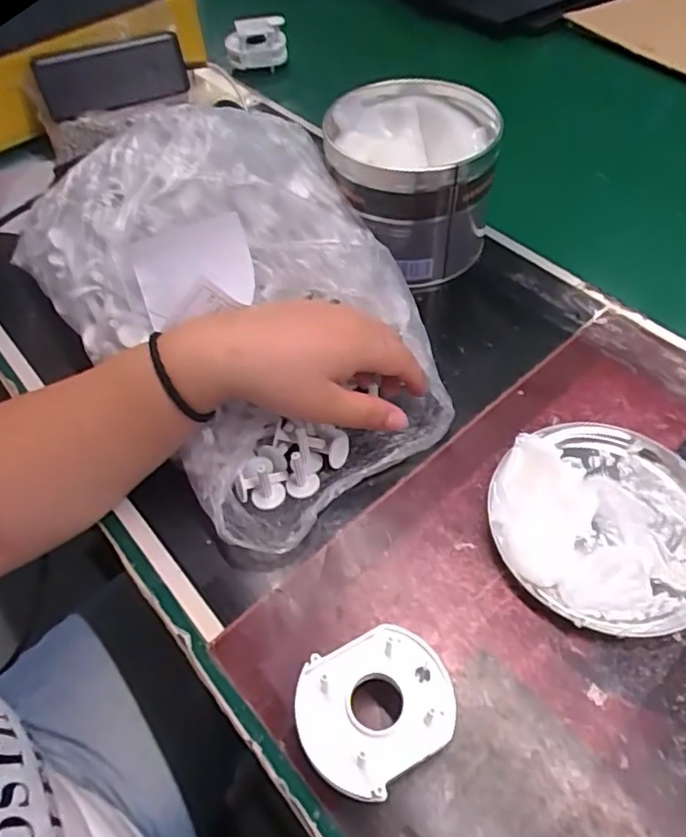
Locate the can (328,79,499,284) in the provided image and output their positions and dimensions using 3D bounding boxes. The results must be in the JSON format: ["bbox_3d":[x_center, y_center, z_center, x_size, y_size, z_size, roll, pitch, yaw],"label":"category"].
[{"bbox_3d":[0.052,-0.182,0.471,0.124,0.106,0.125,2,53,4],"label":"can"}]

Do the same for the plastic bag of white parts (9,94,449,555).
[{"bbox_3d":[-0.067,-0.083,0.389,0.197,0.125,0.283,-31,57,-21],"label":"plastic bag of white parts"}]

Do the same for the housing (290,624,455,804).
[{"bbox_3d":[0.015,0.136,0.279,0.071,0.028,0.060,-32,59,-20],"label":"housing"}]

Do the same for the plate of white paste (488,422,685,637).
[{"bbox_3d":[0.150,0.053,0.337,0.125,0.026,0.123,-1,53,1],"label":"plate of white paste"}]

